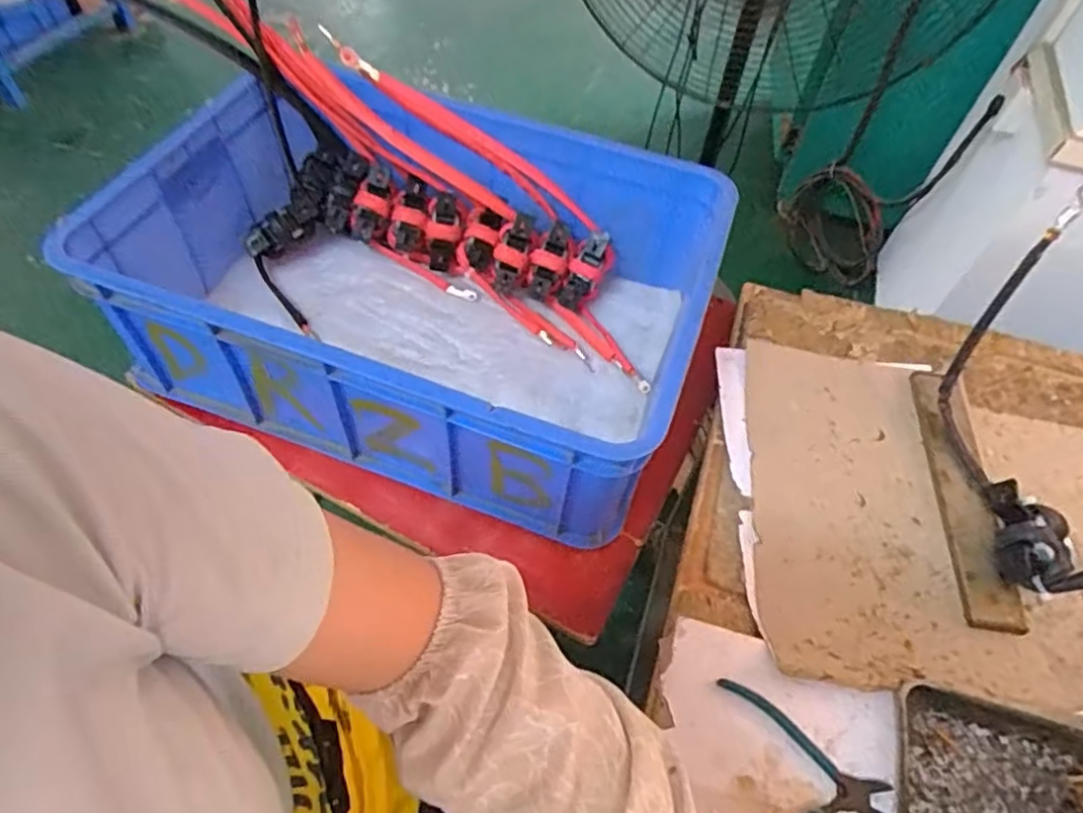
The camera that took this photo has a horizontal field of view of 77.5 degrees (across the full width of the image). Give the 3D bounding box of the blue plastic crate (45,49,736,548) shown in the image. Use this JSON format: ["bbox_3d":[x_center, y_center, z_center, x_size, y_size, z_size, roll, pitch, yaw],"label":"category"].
[{"bbox_3d":[-0.128,-0.148,0.777,0.580,0.214,0.425,18,55,8],"label":"blue plastic crate"}]

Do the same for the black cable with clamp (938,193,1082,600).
[{"bbox_3d":[0.488,-0.005,0.649,0.088,0.235,0.348,3,54,-3],"label":"black cable with clamp"}]

